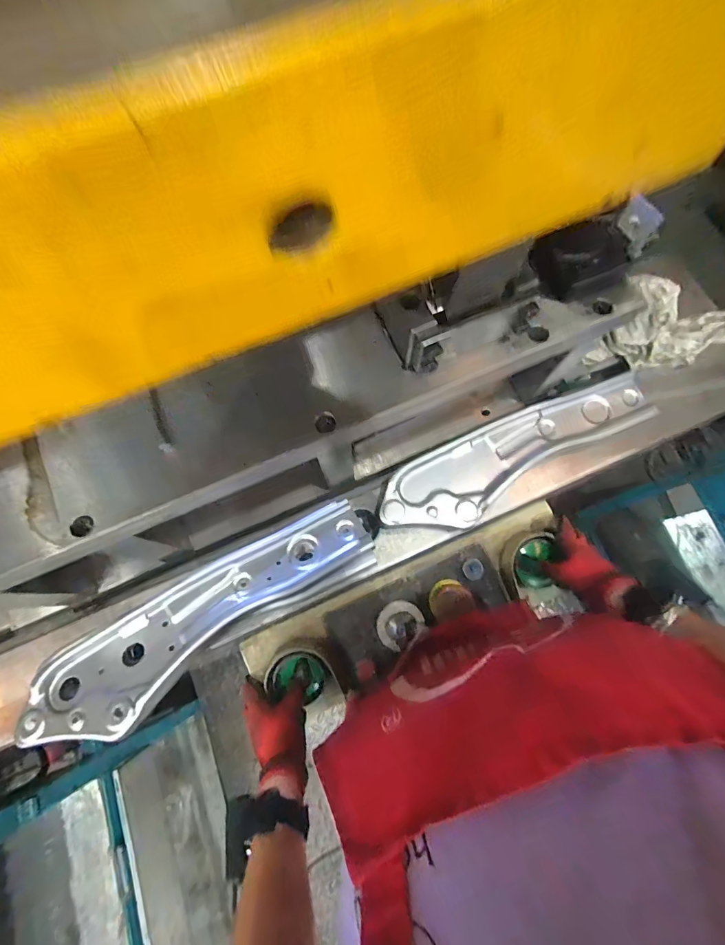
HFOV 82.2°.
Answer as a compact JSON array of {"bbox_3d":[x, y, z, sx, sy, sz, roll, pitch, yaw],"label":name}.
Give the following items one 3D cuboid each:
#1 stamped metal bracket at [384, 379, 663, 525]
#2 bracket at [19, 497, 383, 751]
[{"bbox_3d":[0.222,-0.034,0.602,0.427,0.031,0.113,-28,72,-7],"label":"stamped metal bracket"},{"bbox_3d":[-0.188,0.175,0.499,0.435,0.032,0.120,-31,73,-9],"label":"bracket"}]

